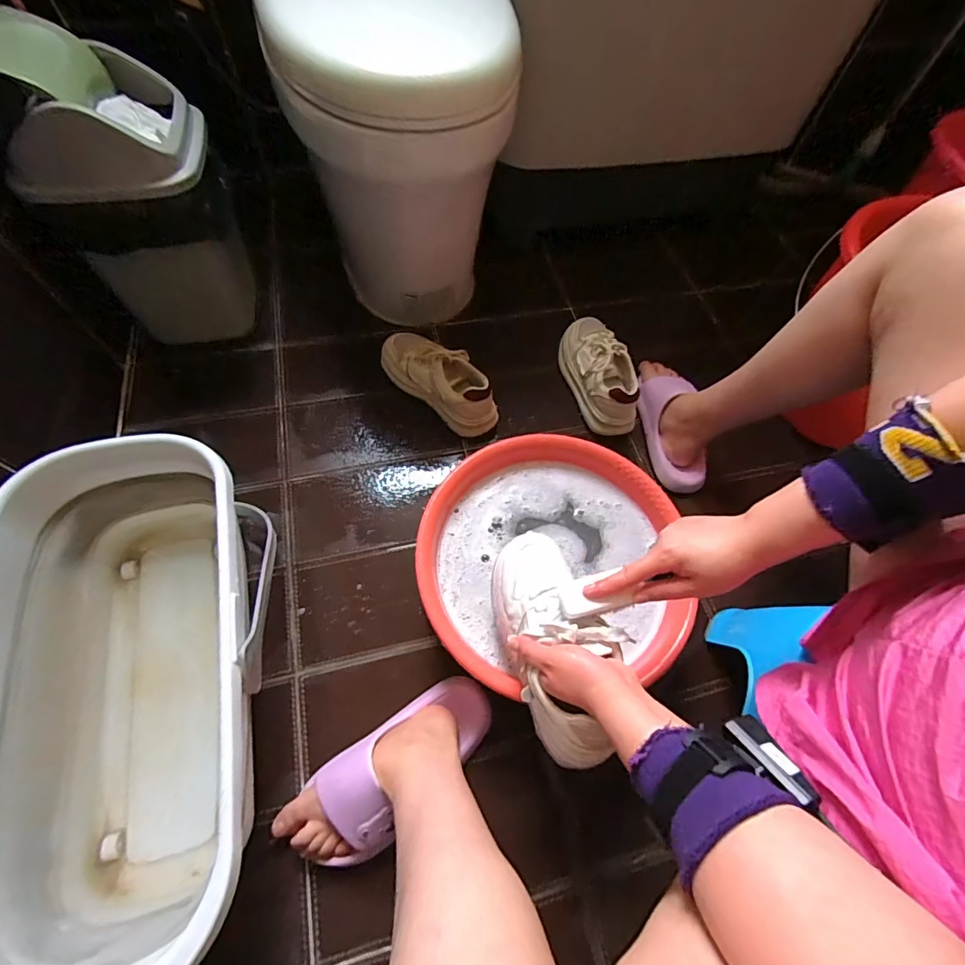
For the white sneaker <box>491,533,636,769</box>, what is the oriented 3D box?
[{"bbox_3d":[0.078,0.161,0.487,0.100,0.102,0.235,-9,57,-8],"label":"white sneaker"}]

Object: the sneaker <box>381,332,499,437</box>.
[{"bbox_3d":[-0.073,-0.184,0.793,0.244,0.097,0.088,42,68,16],"label":"sneaker"}]

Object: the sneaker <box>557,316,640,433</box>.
[{"bbox_3d":[0.210,-0.204,0.825,0.091,0.089,0.240,-17,65,-11],"label":"sneaker"}]

